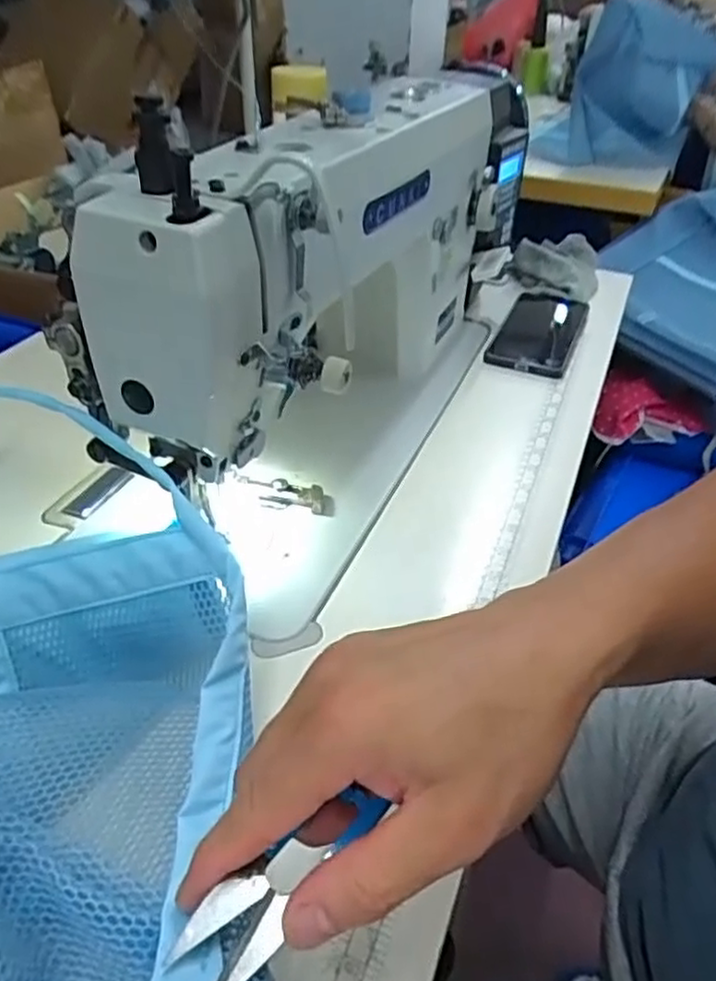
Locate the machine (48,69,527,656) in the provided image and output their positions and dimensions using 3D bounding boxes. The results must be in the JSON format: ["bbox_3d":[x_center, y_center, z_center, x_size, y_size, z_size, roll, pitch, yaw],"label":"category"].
[{"bbox_3d":[-0.004,-0.172,0.547,0.152,0.233,0.551,14,40,15],"label":"machine"}]

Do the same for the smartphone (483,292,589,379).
[{"bbox_3d":[0.190,-0.168,0.736,0.082,0.011,0.179,16,41,18],"label":"smartphone"}]

